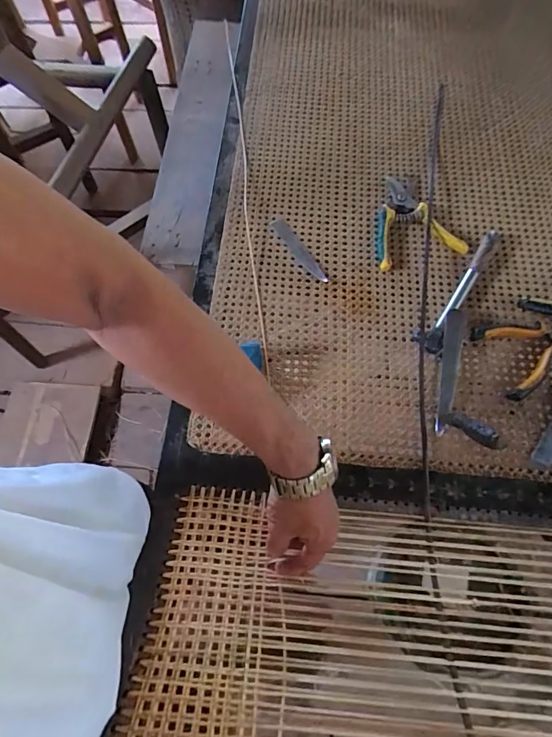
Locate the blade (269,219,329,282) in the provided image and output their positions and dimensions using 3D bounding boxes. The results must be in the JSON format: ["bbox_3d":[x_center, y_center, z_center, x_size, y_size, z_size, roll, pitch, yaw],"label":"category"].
[{"bbox_3d":[0.035,-0.187,0.664,0.027,0.004,0.138,-31,72,-12],"label":"blade"}]

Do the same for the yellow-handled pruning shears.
[{"bbox_3d":[0.208,-0.243,0.675,0.139,0.015,0.169,-14,69,-7],"label":"yellow-handled pruning shears"}]

